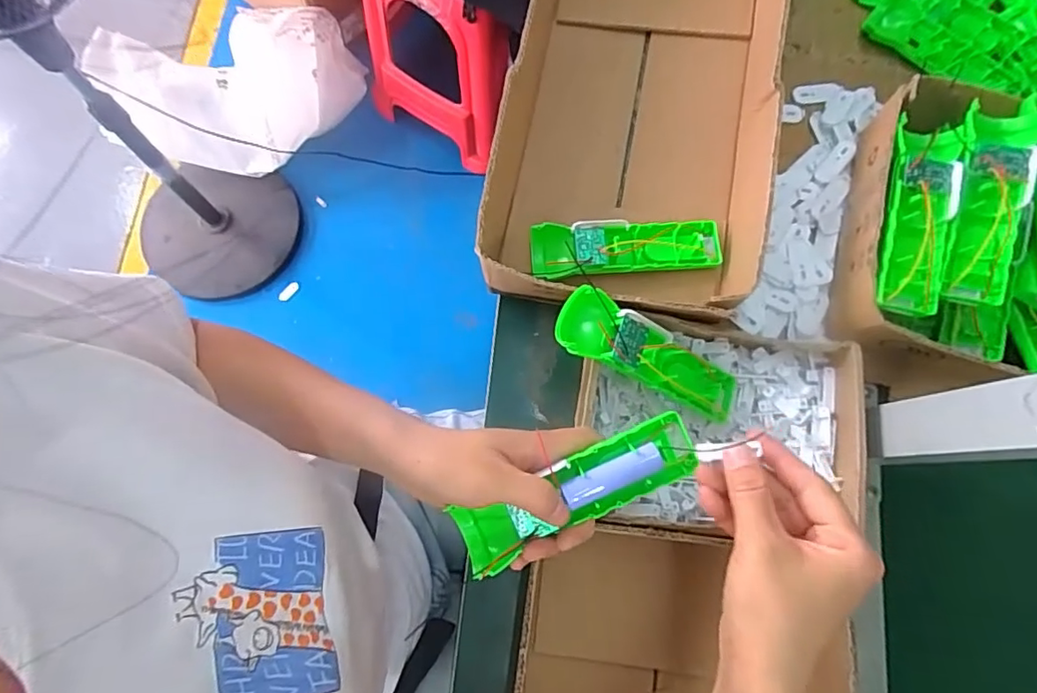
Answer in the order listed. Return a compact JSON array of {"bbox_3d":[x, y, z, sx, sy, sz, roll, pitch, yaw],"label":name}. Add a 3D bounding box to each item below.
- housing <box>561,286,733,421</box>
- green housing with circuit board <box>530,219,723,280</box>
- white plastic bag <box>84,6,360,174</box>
[{"bbox_3d":[0.109,0.011,0.434,0.170,0.025,0.049,27,75,-19],"label":"housing"},{"bbox_3d":[0.096,-0.087,0.494,0.165,0.035,0.048,-2,75,-1],"label":"green housing with circuit board"},{"bbox_3d":[-0.617,-0.559,1.209,0.530,0.234,0.254,-13,75,-4],"label":"white plastic bag"}]

